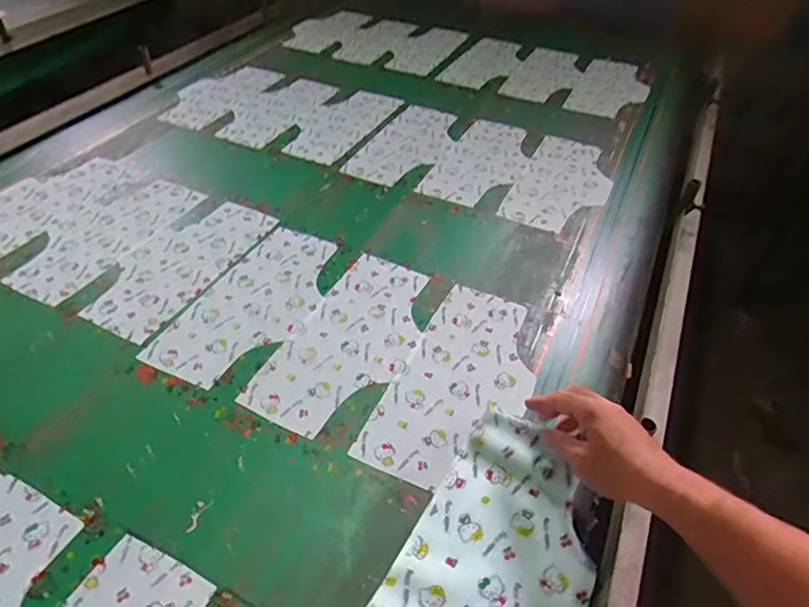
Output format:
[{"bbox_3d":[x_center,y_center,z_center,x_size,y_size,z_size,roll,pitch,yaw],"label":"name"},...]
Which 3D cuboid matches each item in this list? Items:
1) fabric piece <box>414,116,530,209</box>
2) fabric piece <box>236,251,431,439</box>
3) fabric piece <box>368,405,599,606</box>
[{"bbox_3d":[0.164,-0.296,1.130,0.160,0.009,0.336,17,44,18],"label":"fabric piece"},{"bbox_3d":[-0.070,0.046,0.774,0.157,0.005,0.324,18,45,18],"label":"fabric piece"},{"bbox_3d":[0.090,0.255,0.545,0.173,0.031,0.311,21,48,21],"label":"fabric piece"}]

